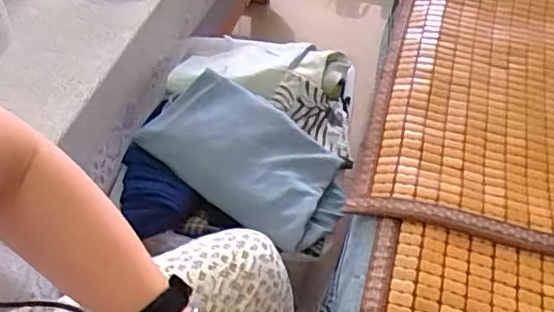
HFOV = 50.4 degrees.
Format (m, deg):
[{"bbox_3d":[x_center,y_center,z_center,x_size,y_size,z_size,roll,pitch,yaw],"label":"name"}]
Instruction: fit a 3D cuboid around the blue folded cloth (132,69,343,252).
[{"bbox_3d":[-0.060,-0.006,0.901,0.286,0.067,0.190,24,54,18],"label":"blue folded cloth"}]

